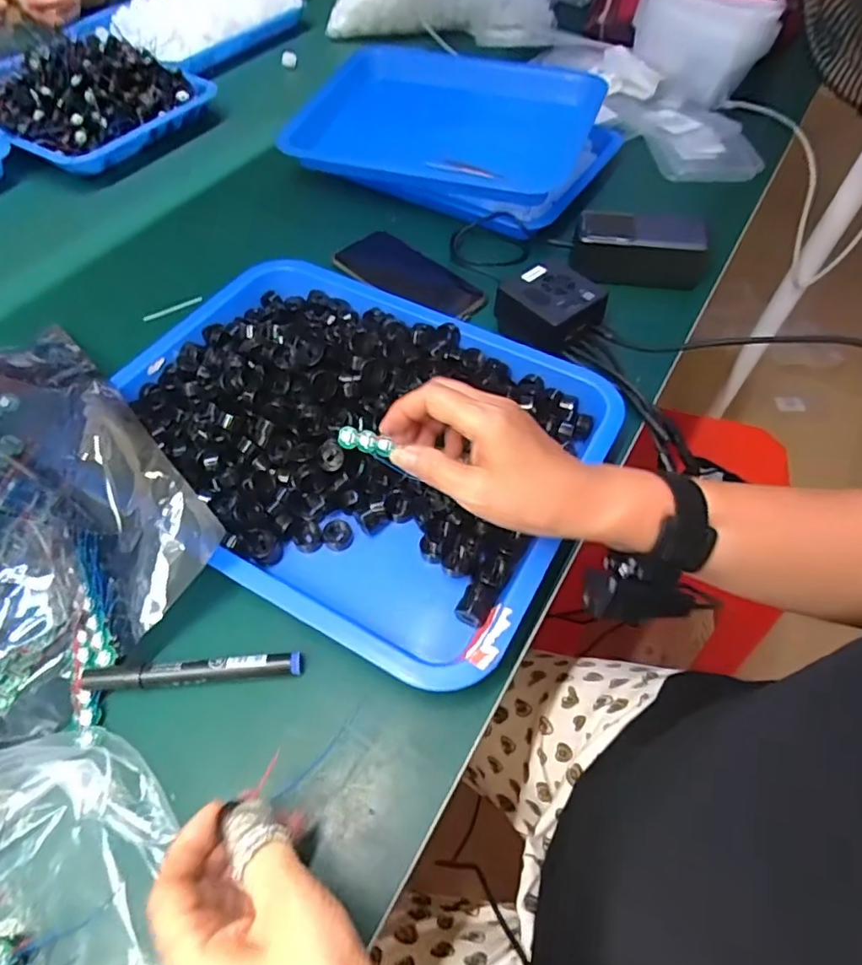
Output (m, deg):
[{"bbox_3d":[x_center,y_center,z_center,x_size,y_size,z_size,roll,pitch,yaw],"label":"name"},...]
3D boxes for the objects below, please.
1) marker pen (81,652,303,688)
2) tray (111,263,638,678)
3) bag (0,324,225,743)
[{"bbox_3d":[-0.150,0.120,0.374,0.131,0.016,0.015,-4,56,-4],"label":"marker pen"},{"bbox_3d":[-0.069,-0.051,0.466,0.389,0.056,0.300,26,59,16],"label":"tray"},{"bbox_3d":[-0.307,0.016,0.407,0.220,0.050,0.313,-36,63,-23],"label":"bag"}]

